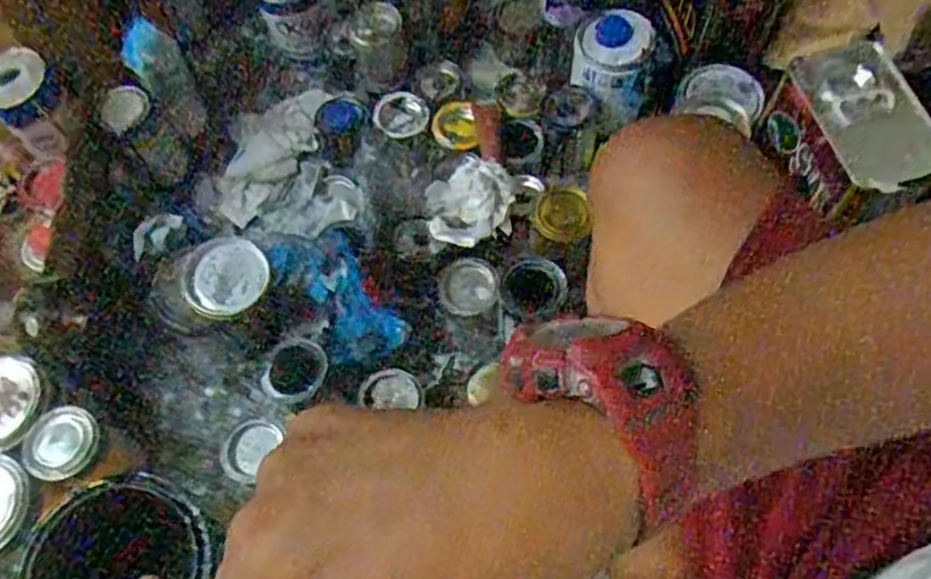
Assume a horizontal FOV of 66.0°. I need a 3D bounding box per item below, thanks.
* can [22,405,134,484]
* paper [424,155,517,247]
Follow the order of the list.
[{"bbox_3d":[-0.405,0.171,0.758,0.074,0.082,0.070,0,67,0],"label":"can"},{"bbox_3d":[0.006,-0.113,0.889,0.108,0.044,0.125,7,67,2],"label":"paper"}]

